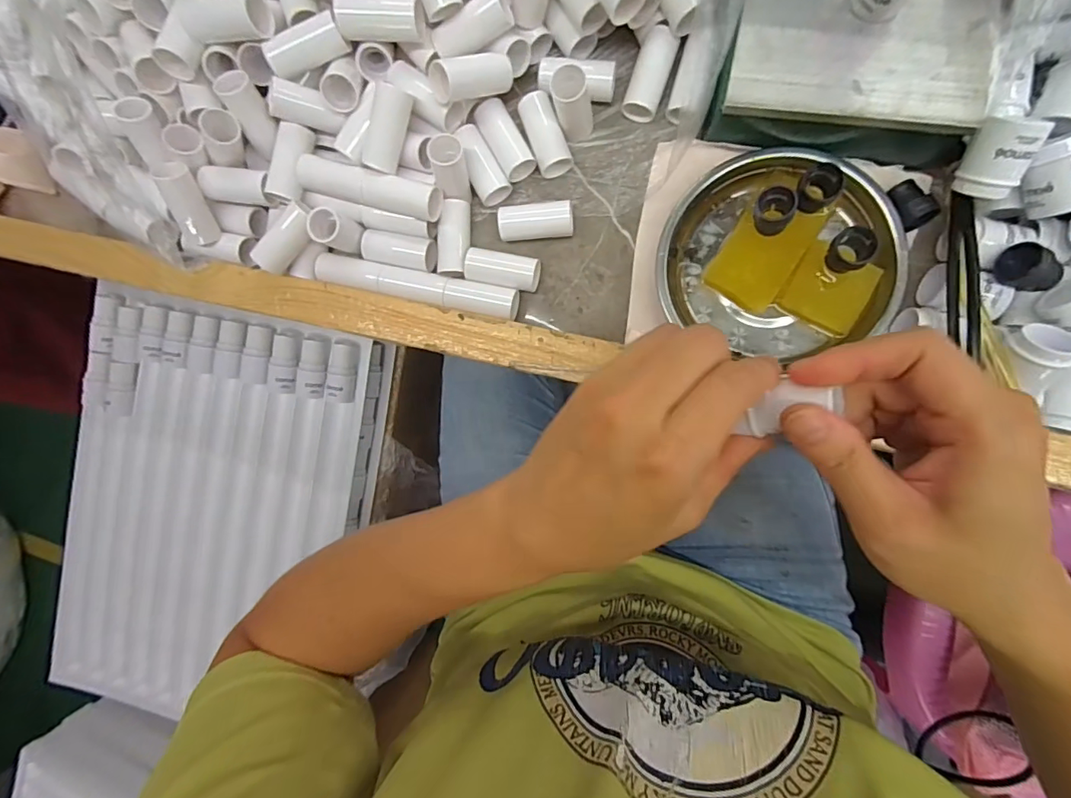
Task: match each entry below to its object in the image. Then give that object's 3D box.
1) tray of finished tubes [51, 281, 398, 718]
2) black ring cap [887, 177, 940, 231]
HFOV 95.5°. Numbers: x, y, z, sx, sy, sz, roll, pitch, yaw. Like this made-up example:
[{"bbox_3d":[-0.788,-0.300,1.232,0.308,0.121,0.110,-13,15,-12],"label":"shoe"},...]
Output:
[{"bbox_3d":[-0.345,0.122,0.535,0.309,0.067,0.435,12,98,5],"label":"tray of finished tubes"},{"bbox_3d":[0.209,-0.108,0.272,0.019,0.018,0.026,-29,88,9],"label":"black ring cap"}]

